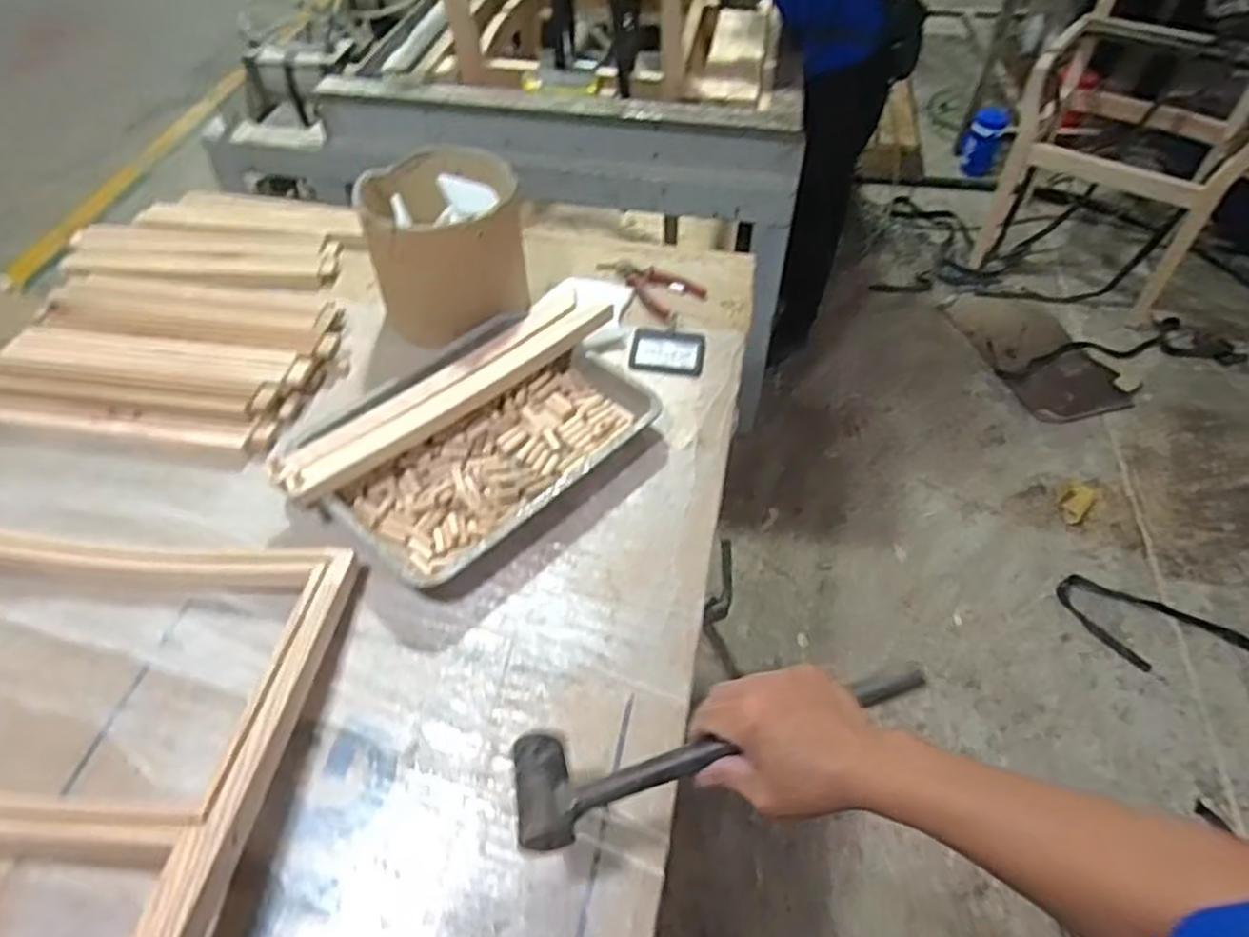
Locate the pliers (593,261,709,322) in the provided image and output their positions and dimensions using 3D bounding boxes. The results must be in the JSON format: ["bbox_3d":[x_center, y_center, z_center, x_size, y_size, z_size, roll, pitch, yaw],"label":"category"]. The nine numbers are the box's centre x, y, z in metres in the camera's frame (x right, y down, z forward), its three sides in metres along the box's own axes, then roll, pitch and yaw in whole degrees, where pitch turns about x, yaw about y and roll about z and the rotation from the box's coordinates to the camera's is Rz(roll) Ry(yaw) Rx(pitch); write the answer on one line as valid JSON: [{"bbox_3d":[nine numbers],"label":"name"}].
[{"bbox_3d":[0.034,-0.287,1.173,0.169,0.021,0.099,35,58,26],"label":"pliers"}]

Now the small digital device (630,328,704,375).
[{"bbox_3d":[0.061,-0.170,1.081,0.103,0.010,0.082,3,50,3],"label":"small digital device"}]

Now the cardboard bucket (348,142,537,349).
[{"bbox_3d":[-0.248,-0.316,1.065,0.203,0.188,0.214,0,50,0],"label":"cardboard bucket"}]

